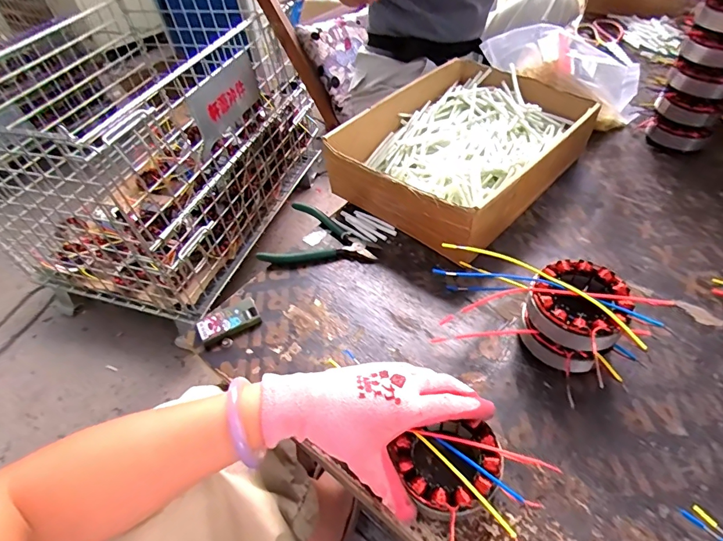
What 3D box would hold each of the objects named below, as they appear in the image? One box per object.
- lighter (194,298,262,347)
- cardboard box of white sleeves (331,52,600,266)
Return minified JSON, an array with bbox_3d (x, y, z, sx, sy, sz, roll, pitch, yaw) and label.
[{"bbox_3d":[-0.150,0.057,0.484,0.066,0.015,0.039,-25,51,-16],"label":"lighter"},{"bbox_3d":[0.143,-0.172,0.612,0.242,0.092,0.325,33,59,30],"label":"cardboard box of white sleeves"}]

